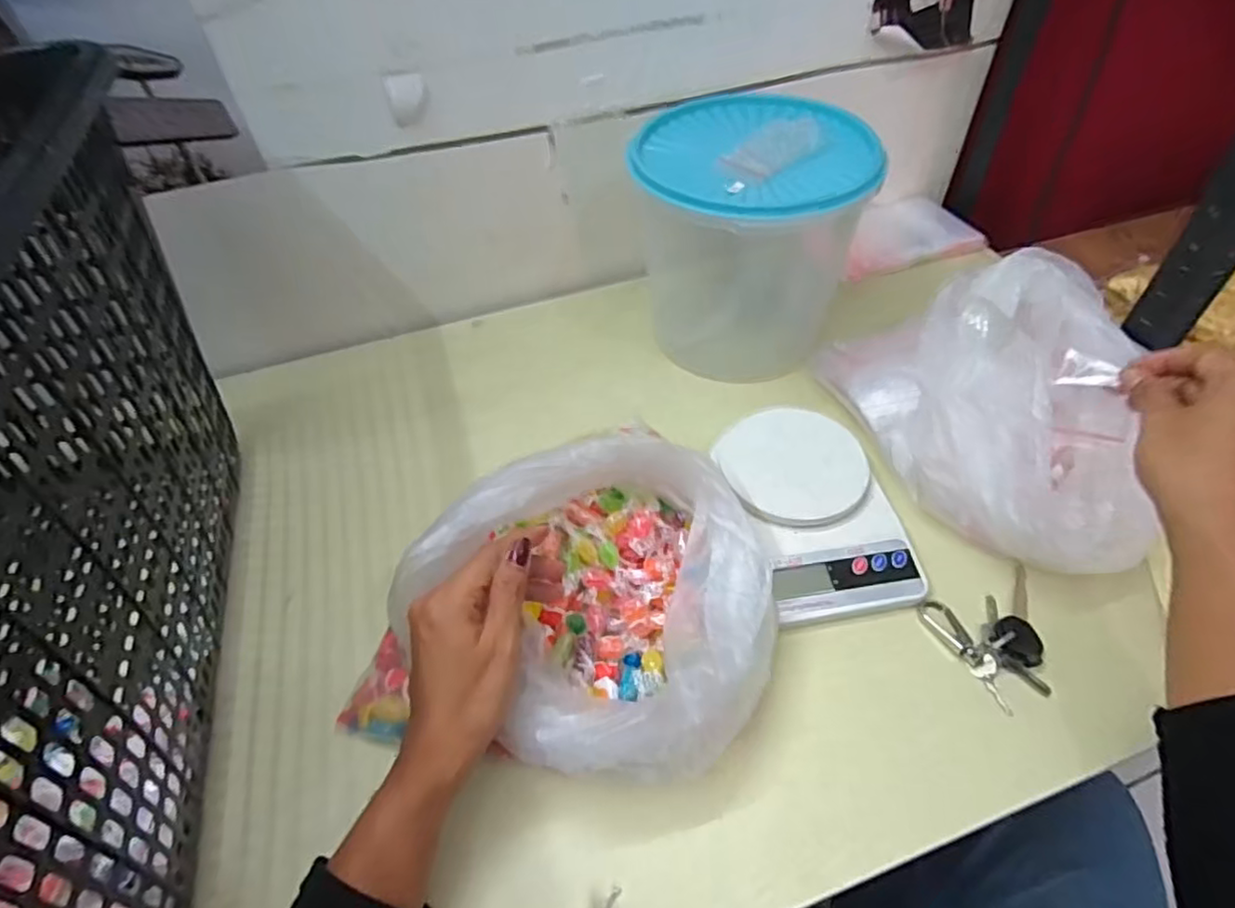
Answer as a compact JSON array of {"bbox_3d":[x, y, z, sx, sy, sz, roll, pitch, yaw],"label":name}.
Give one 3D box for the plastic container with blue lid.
[{"bbox_3d":[0.117,-0.196,0.614,0.198,0.205,0.206,-7,49,-2],"label":"plastic container with blue lid"}]

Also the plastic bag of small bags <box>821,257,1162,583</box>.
[{"bbox_3d":[0.310,-0.050,0.493,0.185,0.111,0.258,-13,49,-7],"label":"plastic bag of small bags"}]

